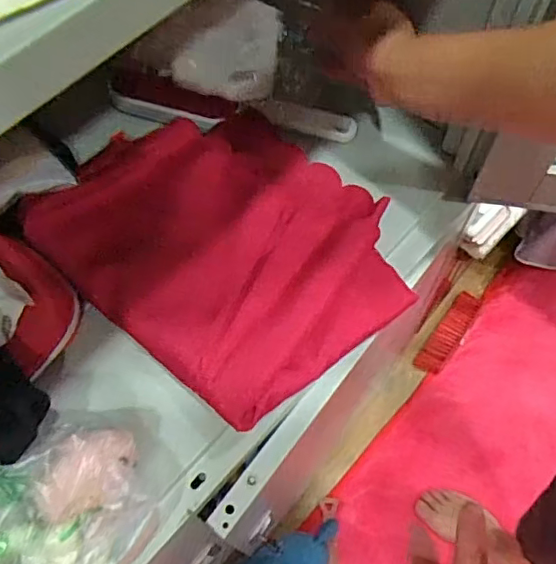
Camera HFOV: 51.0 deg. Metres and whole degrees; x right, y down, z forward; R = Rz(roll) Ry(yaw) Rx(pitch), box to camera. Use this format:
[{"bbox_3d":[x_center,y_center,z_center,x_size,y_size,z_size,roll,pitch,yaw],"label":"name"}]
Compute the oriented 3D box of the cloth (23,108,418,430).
[{"bbox_3d":[-0.042,-0.036,0.501,0.275,0.042,0.226,40,70,19],"label":"cloth"}]

